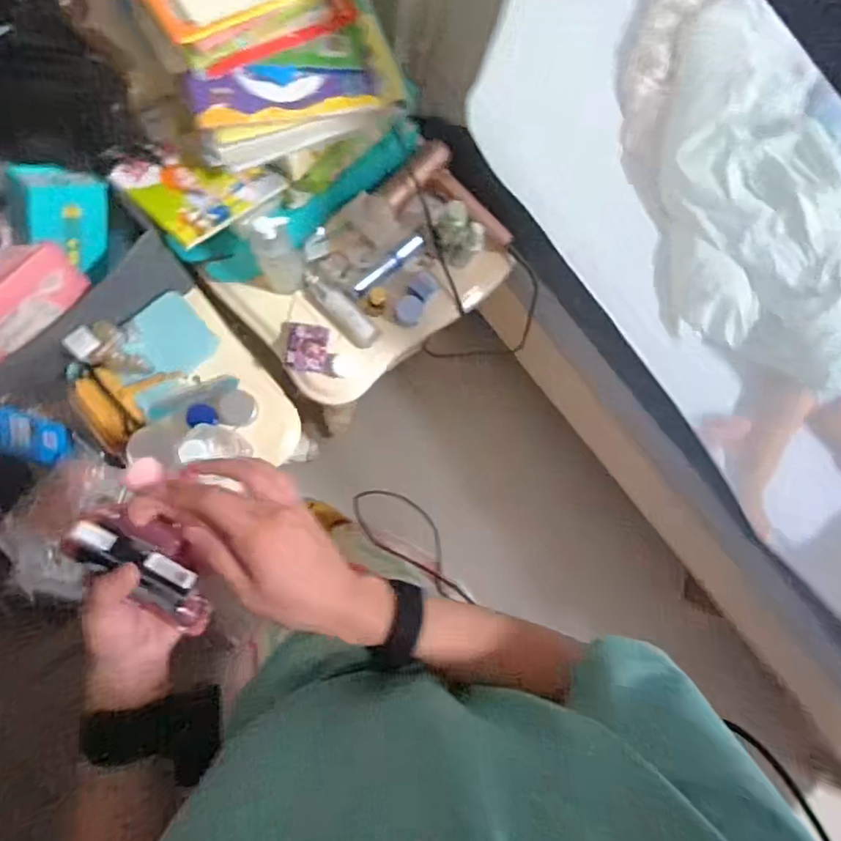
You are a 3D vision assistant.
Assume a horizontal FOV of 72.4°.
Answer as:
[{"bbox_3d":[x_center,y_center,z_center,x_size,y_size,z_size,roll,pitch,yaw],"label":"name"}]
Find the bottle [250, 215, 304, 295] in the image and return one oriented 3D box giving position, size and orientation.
[{"bbox_3d":[-0.196,-0.223,0.784,0.068,0.176,0.055,-17,88,-9],"label":"bottle"}]

